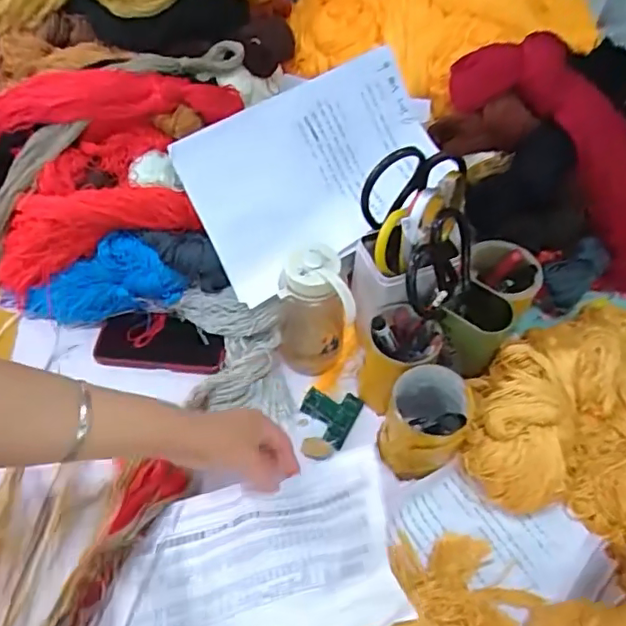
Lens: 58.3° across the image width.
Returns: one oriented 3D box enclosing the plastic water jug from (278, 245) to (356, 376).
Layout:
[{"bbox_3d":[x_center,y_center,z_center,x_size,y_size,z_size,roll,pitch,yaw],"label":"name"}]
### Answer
[{"bbox_3d":[0.003,-0.001,0.650,0.086,0.176,0.087,3,54,0],"label":"plastic water jug"}]

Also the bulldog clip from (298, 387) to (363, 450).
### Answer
[{"bbox_3d":[0.017,0.120,0.667,0.064,0.018,0.068,24,56,14],"label":"bulldog clip"}]

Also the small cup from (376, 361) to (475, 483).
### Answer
[{"bbox_3d":[0.121,0.118,0.596,0.084,0.122,0.084,1,54,-2],"label":"small cup"}]

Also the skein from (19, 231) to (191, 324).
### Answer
[{"bbox_3d":[-0.274,-0.036,0.715,0.214,0.090,0.054,-17,54,7],"label":"skein"}]

